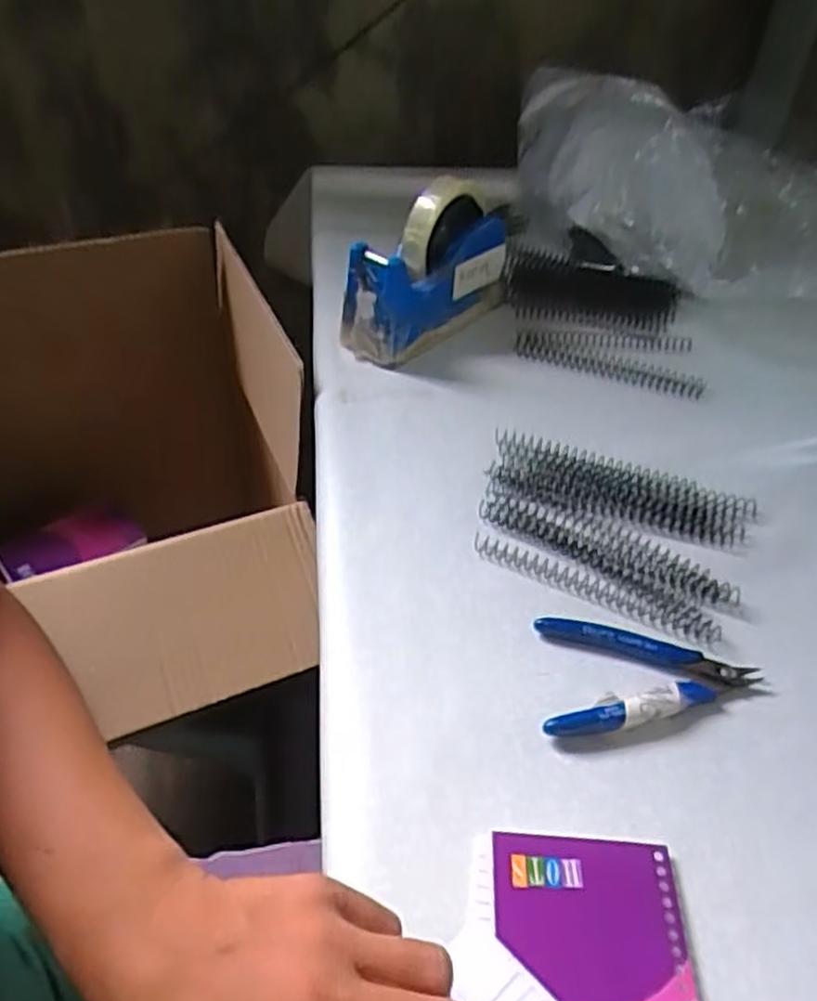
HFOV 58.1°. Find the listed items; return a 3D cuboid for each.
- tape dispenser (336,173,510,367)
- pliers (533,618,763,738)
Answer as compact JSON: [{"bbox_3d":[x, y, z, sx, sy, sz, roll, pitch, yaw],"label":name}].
[{"bbox_3d":[0.016,-0.193,0.611,0.060,0.112,0.157,33,51,26],"label":"tape dispenser"},{"bbox_3d":[0.129,0.097,0.393,0.114,0.014,0.067,4,44,0],"label":"pliers"}]

